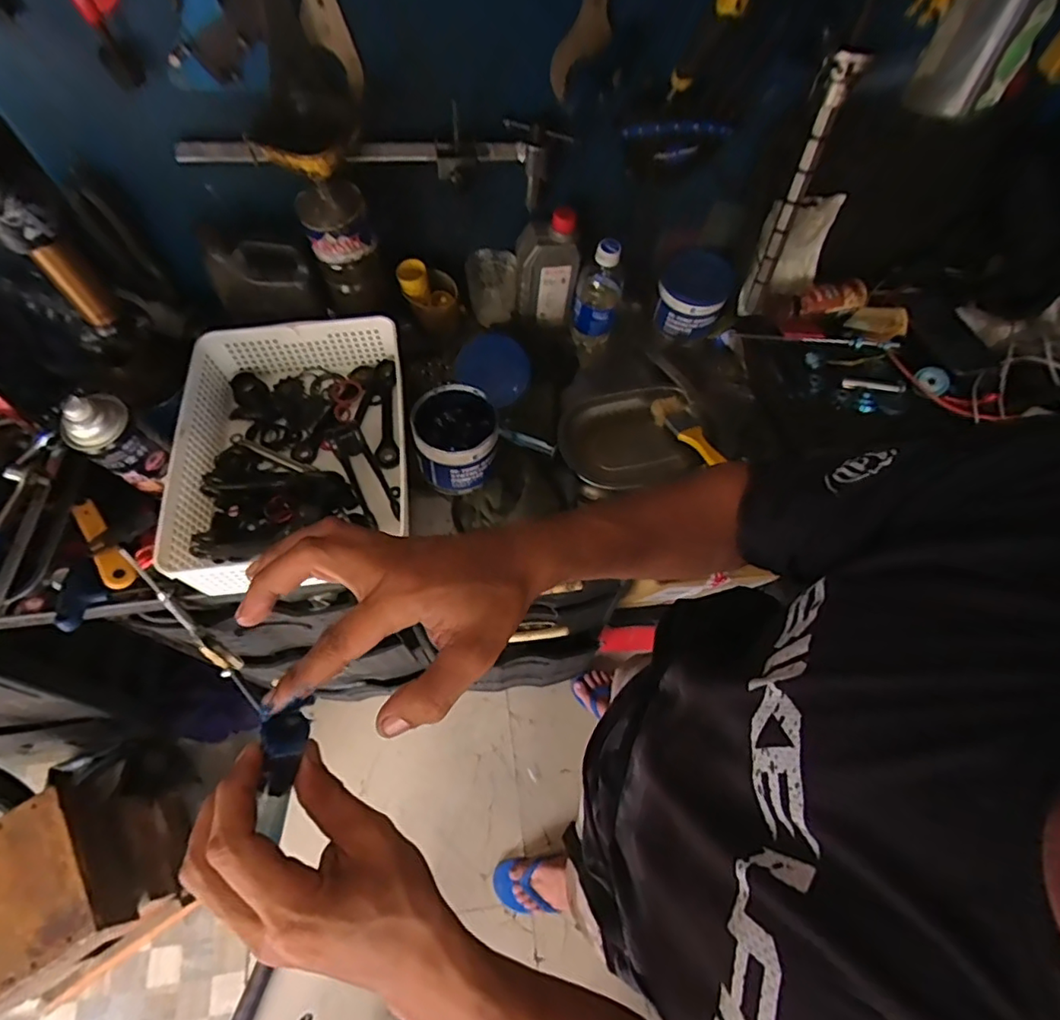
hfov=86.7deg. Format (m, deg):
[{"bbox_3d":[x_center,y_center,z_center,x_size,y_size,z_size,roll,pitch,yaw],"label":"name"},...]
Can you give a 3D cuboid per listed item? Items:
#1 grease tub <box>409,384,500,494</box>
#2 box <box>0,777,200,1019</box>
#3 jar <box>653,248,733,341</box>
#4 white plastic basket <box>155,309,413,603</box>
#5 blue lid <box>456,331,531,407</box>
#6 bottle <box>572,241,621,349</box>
[{"bbox_3d":[-0.090,-0.087,0.687,0.097,0.077,0.105,-4,63,-5],"label":"grease tub"},{"bbox_3d":[-0.869,0.690,1.033,0.329,0.392,0.306,-34,69,-18],"label":"box"},{"bbox_3d":[0.237,-0.318,0.818,0.096,0.084,0.099,1,63,-2],"label":"jar"},{"bbox_3d":[-0.275,-0.069,0.663,0.239,0.080,0.325,-5,63,-5],"label":"white plastic basket"},{"bbox_3d":[-0.049,-0.200,0.787,0.100,0.088,0.013,31,25,-20],"label":"blue lid"},{"bbox_3d":[0.093,-0.292,0.762,0.065,0.155,0.052,11,63,3],"label":"bottle"}]

